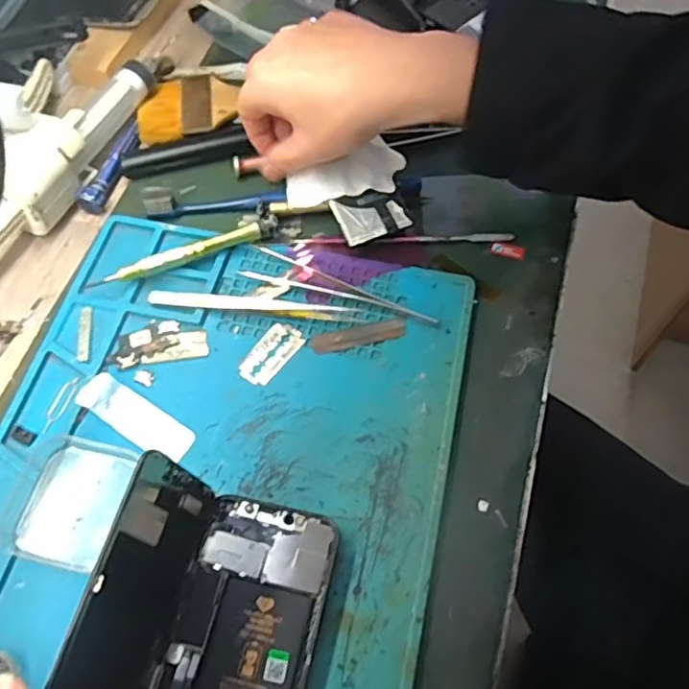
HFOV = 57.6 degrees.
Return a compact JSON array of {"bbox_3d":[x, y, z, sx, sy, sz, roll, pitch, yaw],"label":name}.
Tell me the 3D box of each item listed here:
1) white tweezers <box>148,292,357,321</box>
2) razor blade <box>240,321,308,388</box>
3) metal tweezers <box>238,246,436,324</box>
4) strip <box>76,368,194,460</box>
[{"bbox_3d":[-0.056,-0.024,0.382,0.124,0.004,0.013,3,62,3],"label":"white tweezers"},{"bbox_3d":[-0.043,0.005,0.369,0.023,0.004,0.042,34,67,18],"label":"razor blade"},{"bbox_3d":[-0.003,-0.033,0.384,0.123,0.006,0.022,23,66,11],"label":"metal tweezers"},{"bbox_3d":[-0.117,0.040,0.349,0.072,0.004,0.023,29,66,16],"label":"strip"}]

